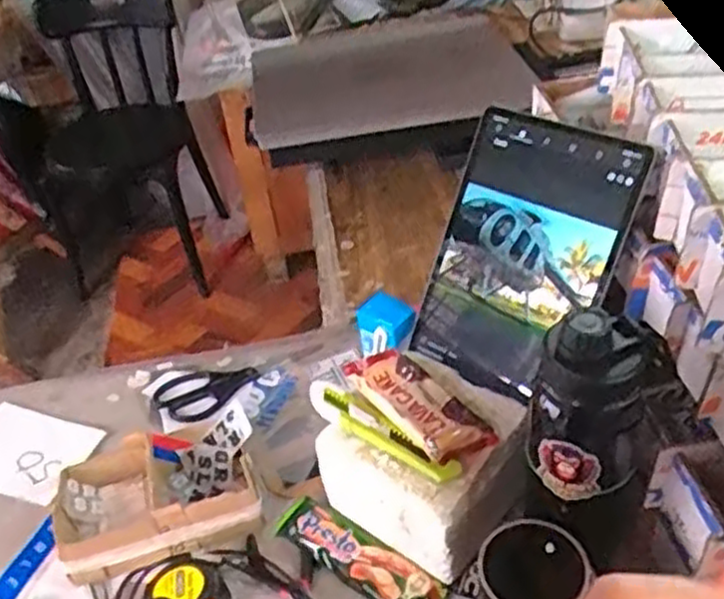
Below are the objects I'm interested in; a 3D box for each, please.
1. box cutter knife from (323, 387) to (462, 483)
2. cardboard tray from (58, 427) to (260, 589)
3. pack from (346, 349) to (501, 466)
[{"bbox_3d":[0.019,0.112,0.640,0.138,0.017,0.020,24,48,32],"label":"box cutter knife"},{"bbox_3d":[-0.196,0.186,0.726,0.181,0.063,0.111,-16,40,-12],"label":"cardboard tray"},{"bbox_3d":[0.047,0.087,0.655,0.060,0.021,0.132,-28,44,-24],"label":"pack"}]

